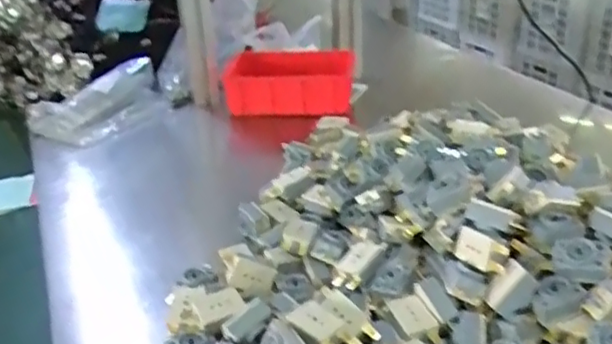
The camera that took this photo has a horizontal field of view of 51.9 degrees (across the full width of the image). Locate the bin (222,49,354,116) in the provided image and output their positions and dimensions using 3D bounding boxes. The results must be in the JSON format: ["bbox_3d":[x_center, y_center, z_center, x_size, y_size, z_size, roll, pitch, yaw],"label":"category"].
[{"bbox_3d":[-0.024,-0.140,0.986,0.205,0.073,0.089,-6,27,-7],"label":"bin"}]

